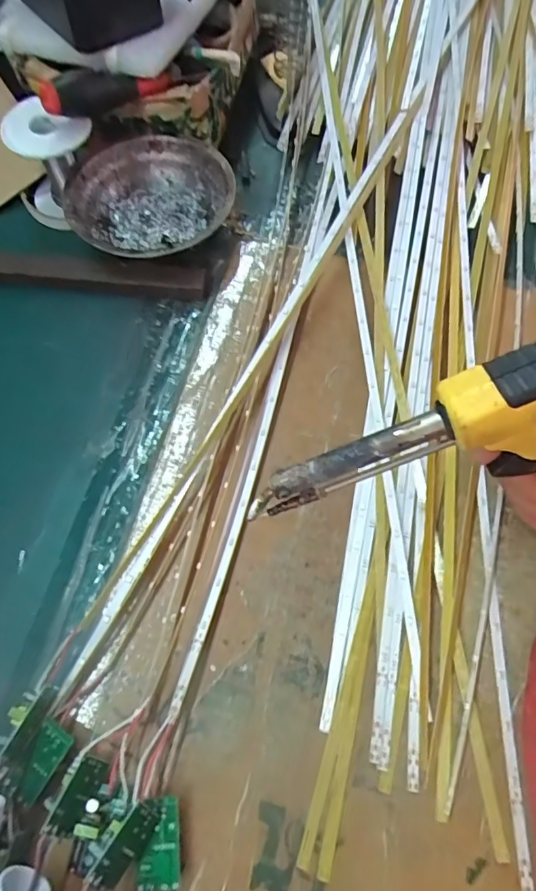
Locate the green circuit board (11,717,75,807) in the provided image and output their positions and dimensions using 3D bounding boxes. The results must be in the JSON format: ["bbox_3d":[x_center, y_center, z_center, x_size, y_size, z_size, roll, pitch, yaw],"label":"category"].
[{"bbox_3d":[-0.119,0.165,0.271,0.021,0.008,0.036,30,71,12],"label":"green circuit board"}]

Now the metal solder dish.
[{"bbox_3d":[-0.094,-0.197,0.417,0.125,0.039,0.113,-21,68,-8],"label":"metal solder dish"}]

